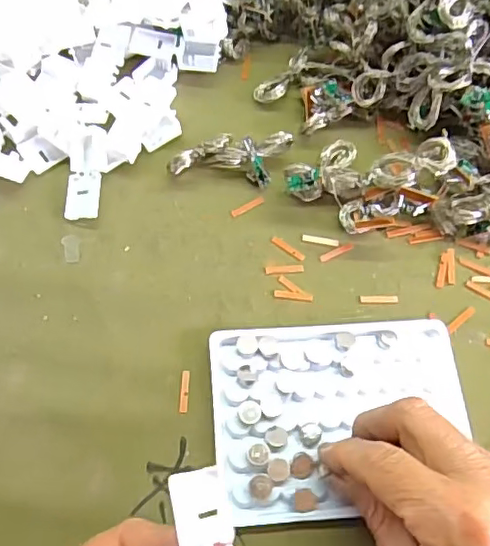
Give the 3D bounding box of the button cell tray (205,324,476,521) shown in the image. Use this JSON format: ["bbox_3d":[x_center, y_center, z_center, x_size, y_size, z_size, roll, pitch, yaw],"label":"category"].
[{"bbox_3d":[0.049,0.071,0.287,0.128,0.012,0.094,-3,68,-4],"label":"button cell tray"}]

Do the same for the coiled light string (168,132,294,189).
[{"bbox_3d":[-0.008,-0.068,0.340,0.071,0.018,0.027,0,68,-3],"label":"coiled light string"}]

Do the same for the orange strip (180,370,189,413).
[{"bbox_3d":[-0.031,0.060,0.289,0.004,0.004,0.022,3,68,-2],"label":"orange strip"}]

